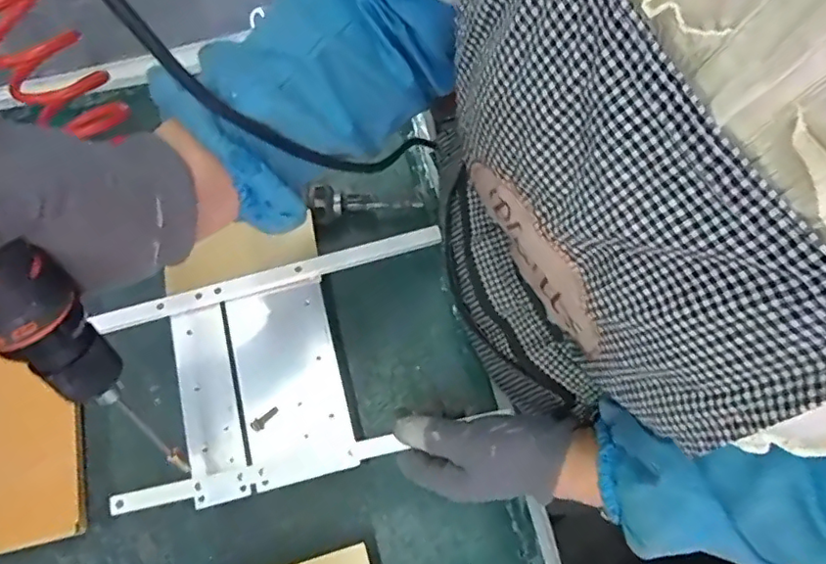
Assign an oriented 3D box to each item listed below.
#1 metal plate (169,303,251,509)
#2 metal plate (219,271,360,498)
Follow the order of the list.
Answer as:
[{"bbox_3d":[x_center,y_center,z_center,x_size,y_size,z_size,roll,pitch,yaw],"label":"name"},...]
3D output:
[{"bbox_3d":[-0.155,0.089,0.426,0.041,0.008,0.145,-16,70,-3],"label":"metal plate"},{"bbox_3d":[-0.095,0.074,0.434,0.076,0.008,0.147,-13,69,-8],"label":"metal plate"}]

